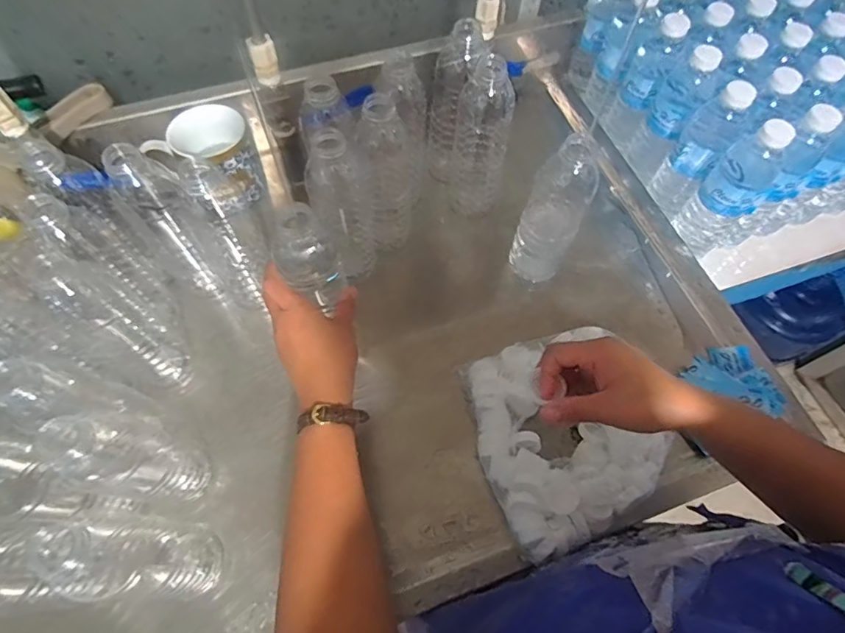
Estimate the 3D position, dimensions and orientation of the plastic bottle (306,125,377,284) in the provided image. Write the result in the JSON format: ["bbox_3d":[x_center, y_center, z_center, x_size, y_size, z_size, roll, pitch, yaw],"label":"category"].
[{"bbox_3d":[-0.084,-0.110,0.531,0.056,0.208,0.058,-9,64,-6],"label":"plastic bottle"}]

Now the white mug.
[{"bbox_3d":[-0.256,-0.190,0.609,0.110,0.090,0.077,-40,71,-19],"label":"white mug"}]

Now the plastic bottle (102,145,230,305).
[{"bbox_3d":[-0.258,-0.092,0.519,0.058,0.216,0.066,-38,70,-18],"label":"plastic bottle"}]

